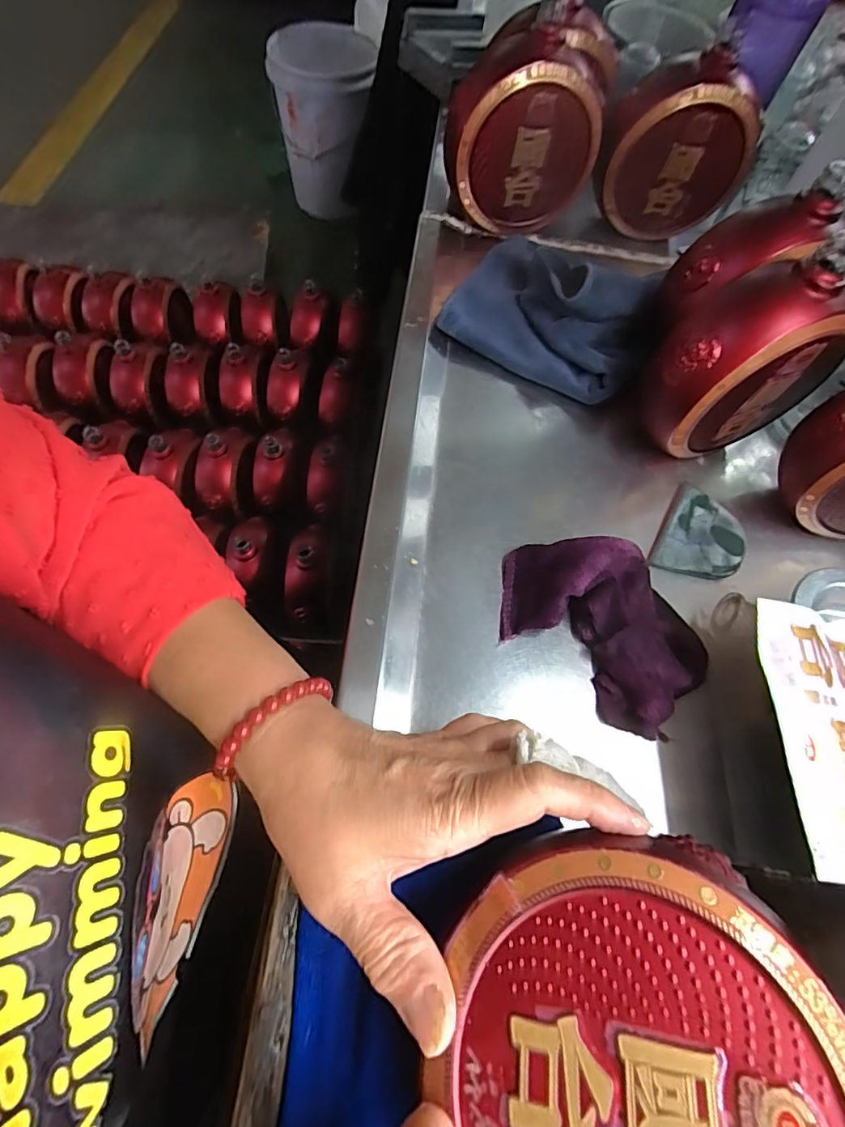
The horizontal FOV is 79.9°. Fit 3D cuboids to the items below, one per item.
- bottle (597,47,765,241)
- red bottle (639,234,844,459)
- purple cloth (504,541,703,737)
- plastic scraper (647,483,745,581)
[{"bbox_3d":[0.241,-0.400,0.488,0.139,0.126,0.057,0,64,-3],"label":"bottle"},{"bbox_3d":[0.220,-0.145,0.352,0.138,0.132,0.067,-16,66,-11],"label":"red bottle"},{"bbox_3d":[0.116,0.032,0.326,0.134,0.036,0.096,38,68,14],"label":"purple cloth"},{"bbox_3d":[0.210,-0.019,0.377,0.055,0.012,0.079,31,66,11],"label":"plastic scraper"}]

